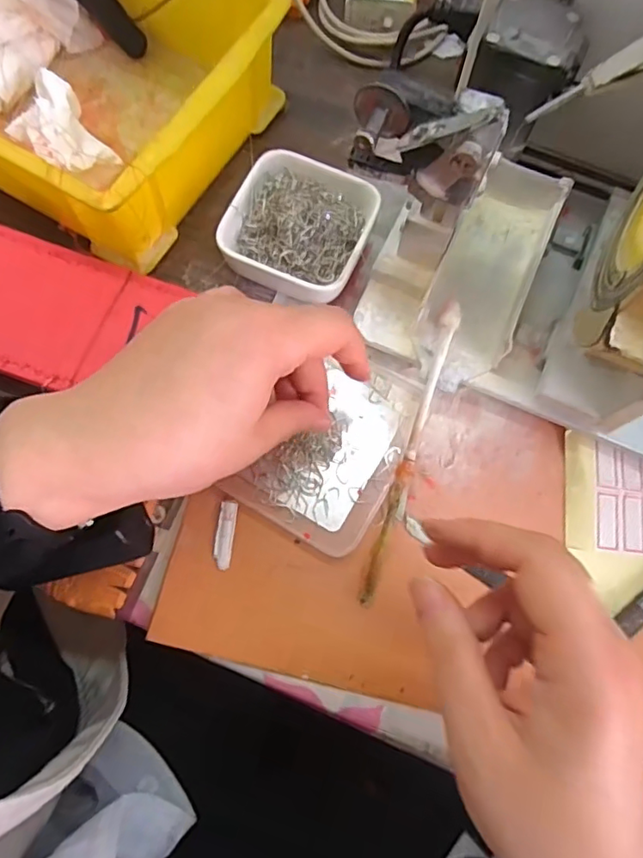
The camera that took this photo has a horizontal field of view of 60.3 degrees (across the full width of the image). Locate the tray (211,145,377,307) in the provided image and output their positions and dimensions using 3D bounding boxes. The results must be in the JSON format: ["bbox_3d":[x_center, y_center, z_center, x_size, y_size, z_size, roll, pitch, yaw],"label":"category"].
[{"bbox_3d":[-0.014,-0.121,0.338,0.081,0.032,0.087,22,74,4],"label":"tray"}]

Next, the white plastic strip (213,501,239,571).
[{"bbox_3d":[-0.051,0.056,0.295,0.010,0.004,0.035,6,74,0],"label":"white plastic strip"}]

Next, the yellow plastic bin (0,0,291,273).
[{"bbox_3d":[-0.170,-0.231,0.344,0.258,0.076,0.176,30,76,7],"label":"yellow plastic bin"}]

